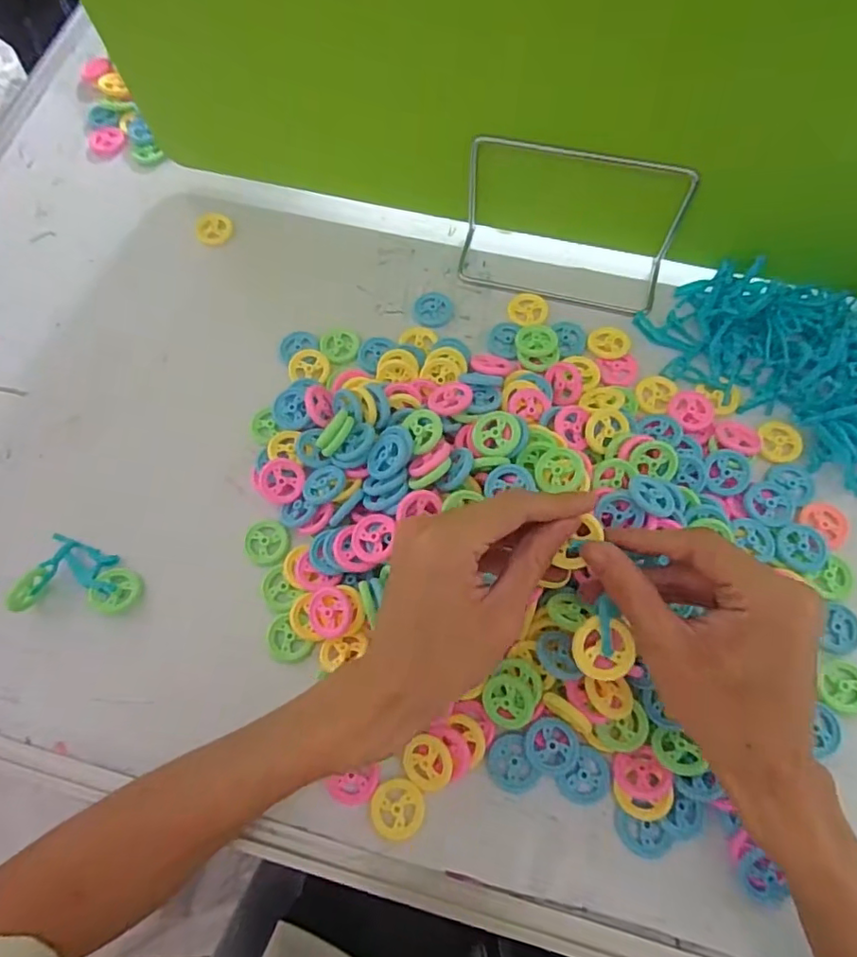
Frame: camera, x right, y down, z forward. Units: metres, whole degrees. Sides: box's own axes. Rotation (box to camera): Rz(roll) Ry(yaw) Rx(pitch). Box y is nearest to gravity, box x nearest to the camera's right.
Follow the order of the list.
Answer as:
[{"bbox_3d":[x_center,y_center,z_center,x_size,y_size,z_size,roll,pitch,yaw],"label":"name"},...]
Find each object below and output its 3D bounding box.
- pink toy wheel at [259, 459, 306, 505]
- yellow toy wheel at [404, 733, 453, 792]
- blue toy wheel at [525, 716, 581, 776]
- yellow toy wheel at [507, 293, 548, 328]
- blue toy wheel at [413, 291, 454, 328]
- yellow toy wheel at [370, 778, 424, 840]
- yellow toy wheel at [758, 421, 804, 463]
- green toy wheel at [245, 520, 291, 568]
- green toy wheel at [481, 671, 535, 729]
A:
[{"bbox_3d":[-0.097,0.003,0.371,0.029,0.006,0.030,-1,101,-7],"label":"pink toy wheel"},{"bbox_3d":[0.000,0.160,0.315,0.026,0.010,0.027,-1,70,3],"label":"yellow toy wheel"},{"bbox_3d":[0.069,0.150,0.316,0.029,0.007,0.028,-1,70,3],"label":"blue toy wheel"},{"bbox_3d":[0.074,-0.126,0.424,0.028,0.010,0.026,-1,70,3],"label":"yellow toy wheel"},{"bbox_3d":[0.003,-0.128,0.425,0.029,0.004,0.030,-1,70,3],"label":"blue toy wheel"},{"bbox_3d":[-0.017,0.184,0.311,0.029,0.004,0.029,-1,70,3],"label":"yellow toy wheel"},{"bbox_3d":[0.234,-0.025,0.375,0.027,0.004,0.028,-1,70,3],"label":"yellow toy wheel"},{"bbox_3d":[-0.105,0.042,0.367,0.028,0.004,0.031,-19,70,-4],"label":"green toy wheel"},{"bbox_3d":[0.045,0.125,0.319,0.028,0.004,0.028,-4,77,18],"label":"green toy wheel"}]

